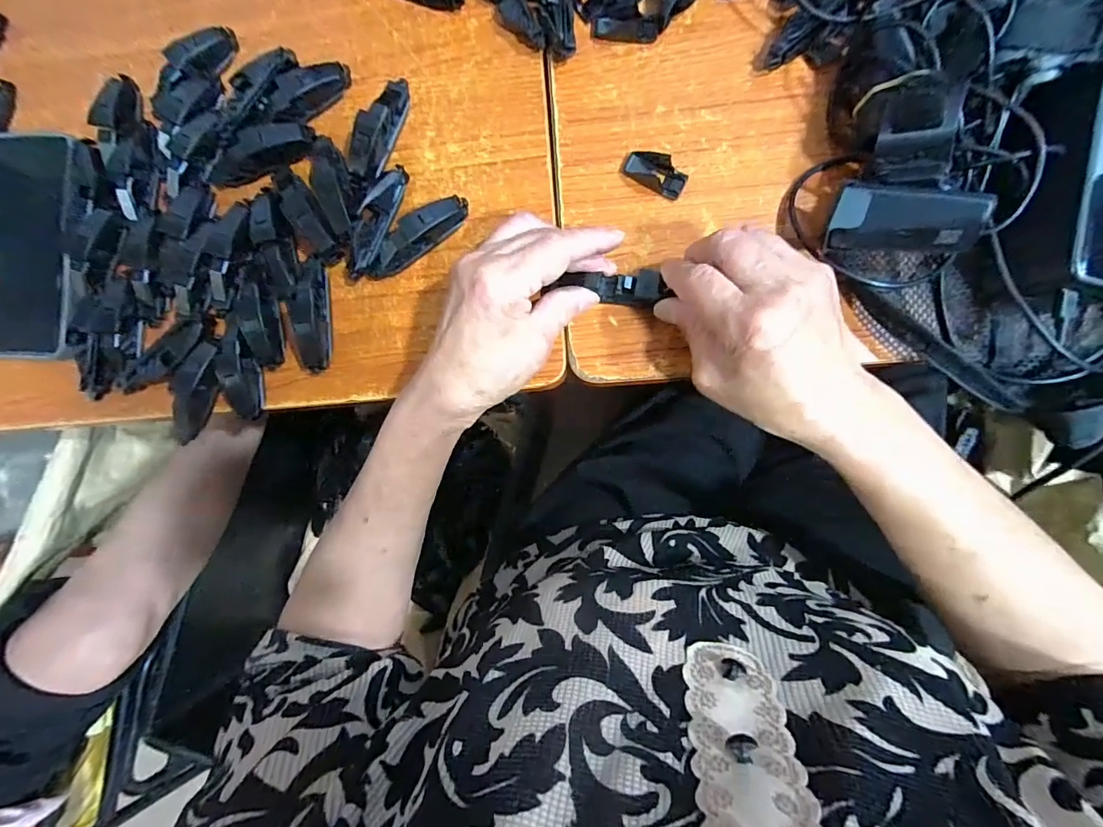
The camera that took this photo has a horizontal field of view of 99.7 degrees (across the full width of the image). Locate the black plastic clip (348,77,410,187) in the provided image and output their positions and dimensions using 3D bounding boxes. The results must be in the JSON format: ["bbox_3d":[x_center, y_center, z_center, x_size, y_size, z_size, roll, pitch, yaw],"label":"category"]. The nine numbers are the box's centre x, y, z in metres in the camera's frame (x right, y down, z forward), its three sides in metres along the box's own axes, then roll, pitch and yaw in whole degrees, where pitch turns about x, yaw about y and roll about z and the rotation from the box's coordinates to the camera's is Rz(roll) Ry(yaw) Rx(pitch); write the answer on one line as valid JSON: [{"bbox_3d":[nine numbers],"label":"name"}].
[{"bbox_3d":[-0.120,-0.196,0.322,0.021,0.018,0.076,20,91,4],"label":"black plastic clip"}]

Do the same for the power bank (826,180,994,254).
[{"bbox_3d":[0.200,-0.111,0.263,0.072,0.023,0.034,11,86,22],"label":"power bank"}]

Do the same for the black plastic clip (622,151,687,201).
[{"bbox_3d":[0.070,-0.160,0.308,0.041,0.011,0.025,27,92,4],"label":"black plastic clip"}]

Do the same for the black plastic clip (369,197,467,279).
[{"bbox_3d":[-0.094,-0.122,0.316,0.080,0.021,0.018,-35,87,3],"label":"black plastic clip"}]

